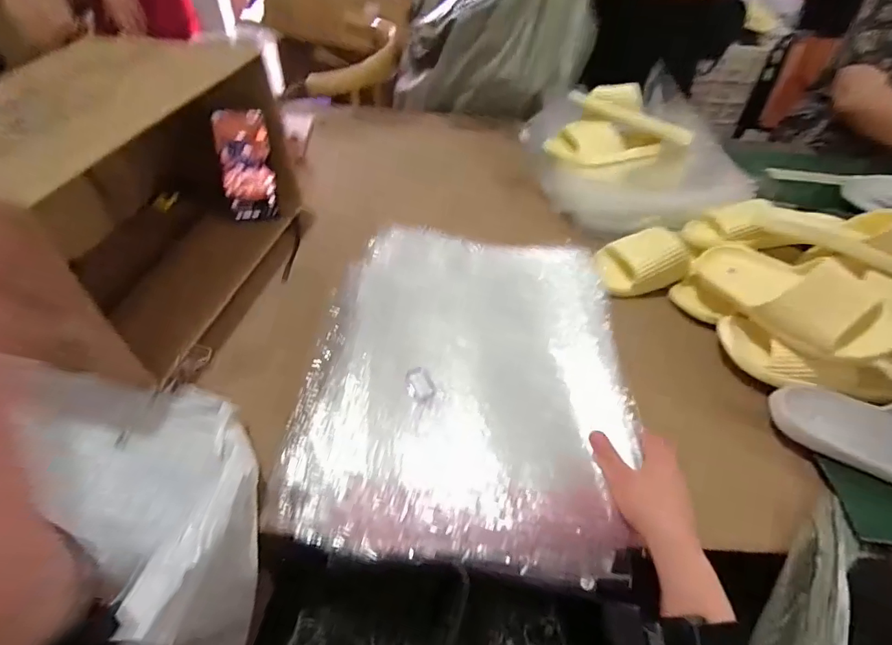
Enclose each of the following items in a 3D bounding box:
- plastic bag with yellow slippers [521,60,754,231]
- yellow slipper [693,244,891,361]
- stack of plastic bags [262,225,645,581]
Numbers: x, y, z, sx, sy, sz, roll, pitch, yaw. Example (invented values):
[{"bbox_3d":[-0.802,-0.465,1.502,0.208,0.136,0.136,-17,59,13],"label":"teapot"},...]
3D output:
[{"bbox_3d":[0.347,-0.342,0.886,0.335,0.127,0.387,2,47,0],"label":"plastic bag with yellow slippers"},{"bbox_3d":[0.451,-0.050,0.614,0.107,0.091,0.237,-21,38,-20],"label":"yellow slipper"},{"bbox_3d":[0.020,0.057,0.569,0.364,0.059,0.427,7,52,-1],"label":"stack of plastic bags"}]

